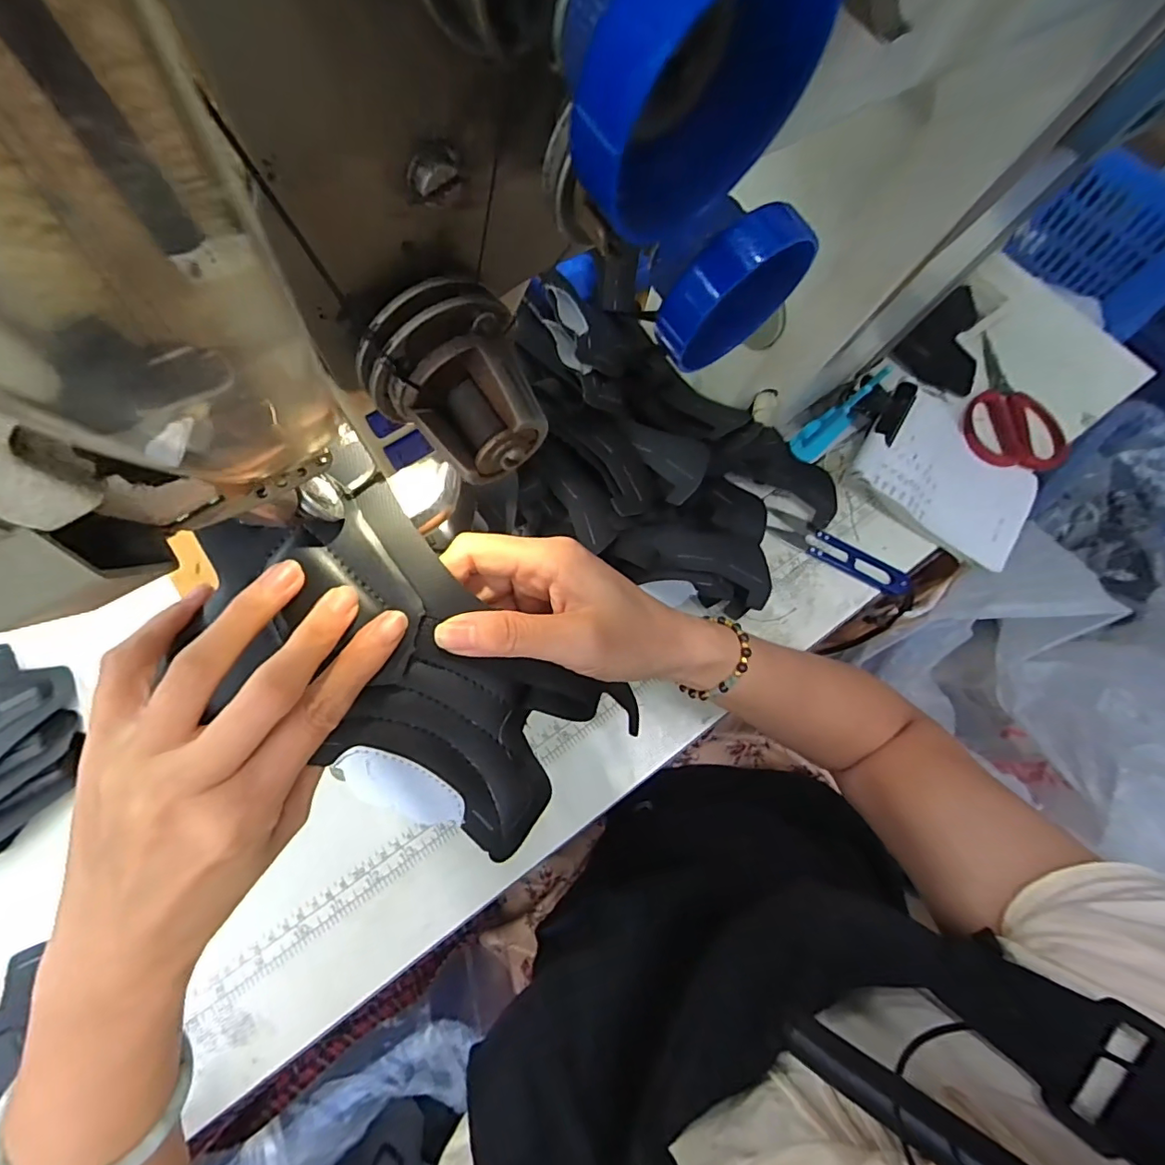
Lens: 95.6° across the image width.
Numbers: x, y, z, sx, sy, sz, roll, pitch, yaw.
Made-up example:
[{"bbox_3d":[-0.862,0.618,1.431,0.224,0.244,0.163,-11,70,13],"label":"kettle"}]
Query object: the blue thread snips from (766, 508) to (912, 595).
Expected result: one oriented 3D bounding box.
[{"bbox_3d":[0.205,-0.026,0.424,0.118,0.015,0.026,30,74,8],"label":"blue thread snips"}]

